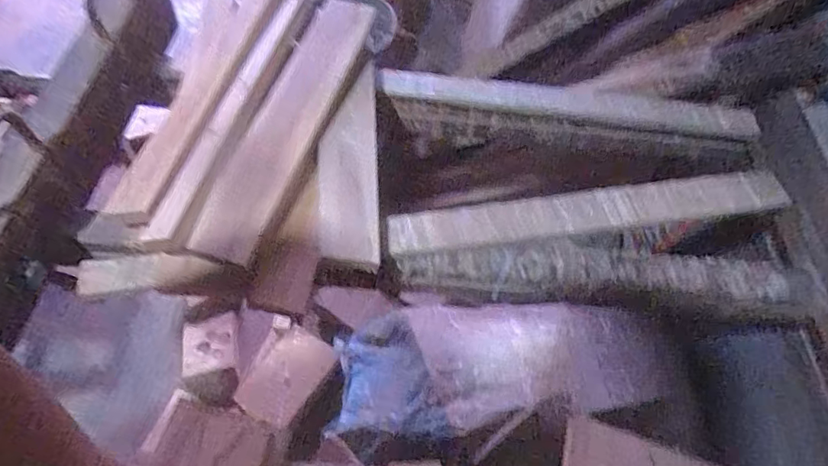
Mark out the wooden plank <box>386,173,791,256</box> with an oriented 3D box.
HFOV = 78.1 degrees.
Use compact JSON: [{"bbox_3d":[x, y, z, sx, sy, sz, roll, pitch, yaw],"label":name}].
[{"bbox_3d":[0.267,-0.031,0.745,0.620,0.048,0.070,-8,59,-9],"label":"wooden plank"}]

